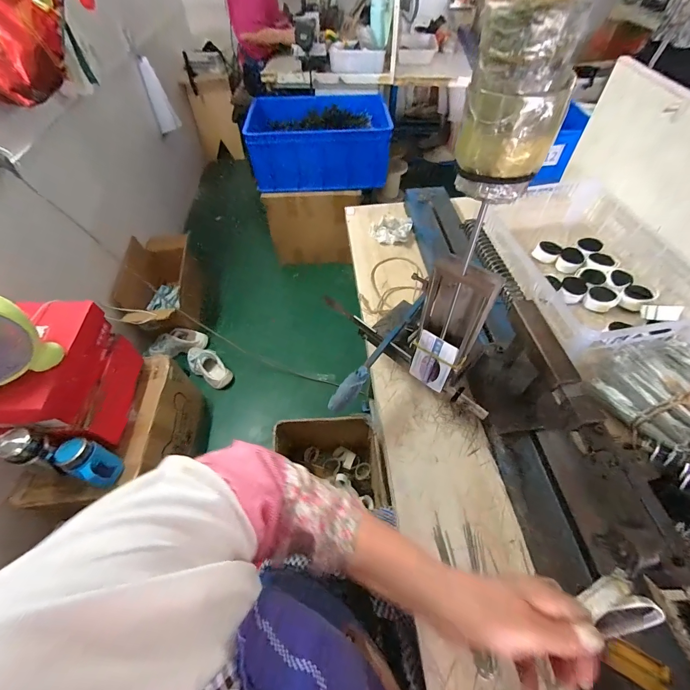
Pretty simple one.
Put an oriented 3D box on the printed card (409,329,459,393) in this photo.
[{"bbox_3d":[0.121,0.024,0.451,0.055,0.083,0.004,35,48,28],"label":"printed card"}]

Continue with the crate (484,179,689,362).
[{"bbox_3d":[0.475,-0.169,0.661,0.304,0.116,0.425,-7,55,-4],"label":"crate"}]

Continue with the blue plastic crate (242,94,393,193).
[{"bbox_3d":[-0.122,-0.957,1.519,0.622,0.273,0.387,-5,55,-3],"label":"blue plastic crate"}]

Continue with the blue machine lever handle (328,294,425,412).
[{"bbox_3d":[0.066,0.004,0.520,0.028,0.020,0.269,33,61,22],"label":"blue machine lever handle"}]

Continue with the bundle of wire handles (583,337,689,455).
[{"bbox_3d":[0.494,0.079,0.488,0.170,0.079,0.194,-8,55,-5],"label":"bundle of wire handles"}]

